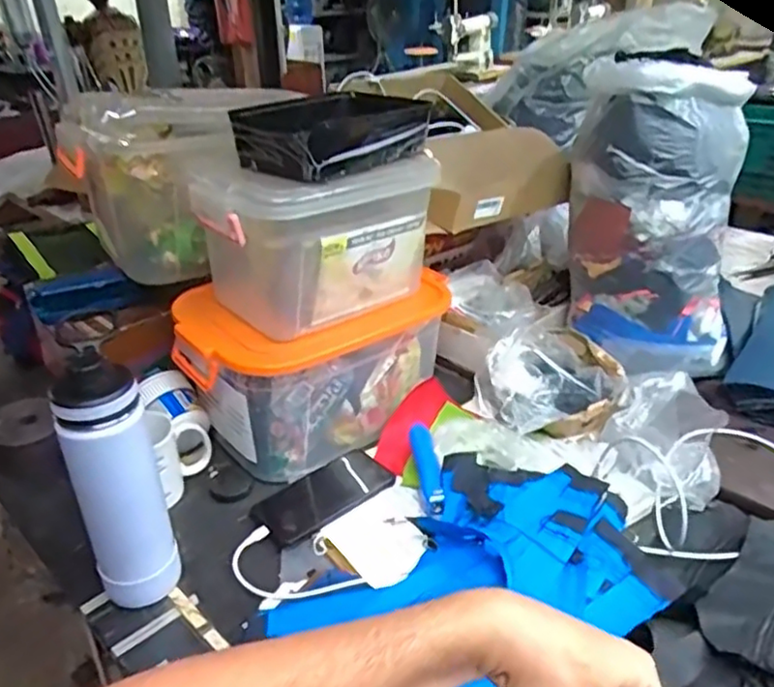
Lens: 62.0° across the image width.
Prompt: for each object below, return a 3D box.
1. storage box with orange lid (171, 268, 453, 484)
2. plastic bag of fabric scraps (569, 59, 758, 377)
[{"bbox_3d":[-0.092,0.021,0.865,0.336,0.181,0.195,-22,35,-31],"label":"storage box with orange lid"},{"bbox_3d":[0.375,-0.184,0.914,0.229,0.388,0.233,8,31,16],"label":"plastic bag of fabric scraps"}]

